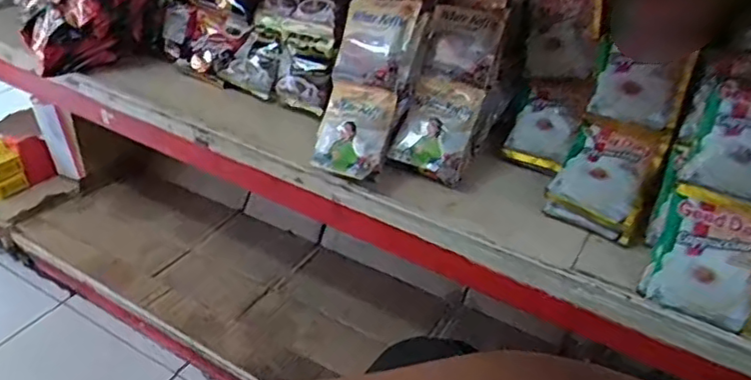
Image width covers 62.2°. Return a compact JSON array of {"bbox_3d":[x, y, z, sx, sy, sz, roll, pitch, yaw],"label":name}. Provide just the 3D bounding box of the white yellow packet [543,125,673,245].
[{"bbox_3d":[0.251,-0.015,0.675,0.094,0.026,0.125,25,76,17],"label":"white yellow packet"}]

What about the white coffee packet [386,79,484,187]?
[{"bbox_3d":[0.071,-0.069,0.721,0.082,0.108,0.032,16,-8,10],"label":"white coffee packet"}]

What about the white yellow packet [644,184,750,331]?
[{"bbox_3d":[0.308,0.061,0.560,0.088,0.016,0.109,19,82,15],"label":"white yellow packet"}]

